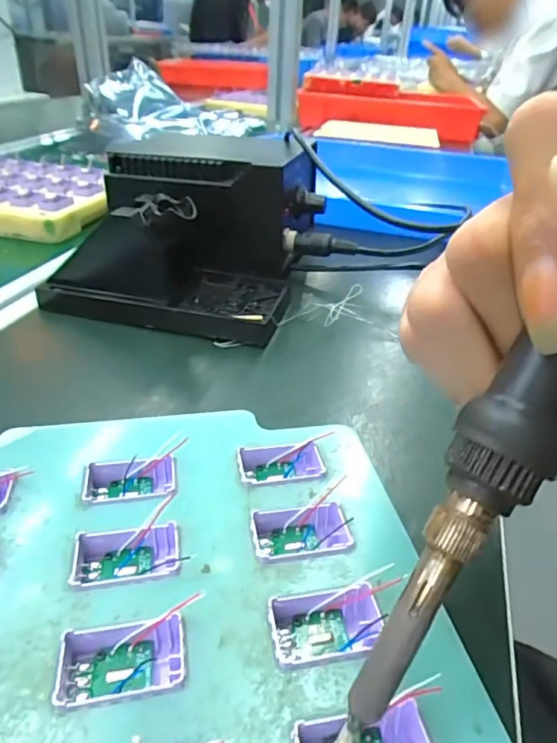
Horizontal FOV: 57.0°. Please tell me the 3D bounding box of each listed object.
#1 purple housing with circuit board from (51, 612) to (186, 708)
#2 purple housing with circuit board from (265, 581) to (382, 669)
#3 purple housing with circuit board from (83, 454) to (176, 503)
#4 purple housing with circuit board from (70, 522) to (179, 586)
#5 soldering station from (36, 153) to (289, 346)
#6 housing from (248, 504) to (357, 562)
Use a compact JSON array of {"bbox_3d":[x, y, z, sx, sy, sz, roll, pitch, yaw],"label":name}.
[{"bbox_3d":[-0.041,0.077,0.136,0.031,0.012,0.021,-4,33,-12],"label":"purple housing with circuit board"},{"bbox_3d":[0.014,0.073,0.145,0.031,0.010,0.020,-3,32,-10],"label":"purple housing with circuit board"},{"bbox_3d":[-0.054,0.041,0.189,0.032,0.012,0.020,-6,35,-16],"label":"purple housing with circuit board"},{"bbox_3d":[-0.048,0.059,0.162,0.031,0.012,0.022,-5,33,-12],"label":"purple housing with circuit board"},{"bbox_3d":[-0.073,-0.090,0.350,0.151,0.088,0.107,8,34,5],"label":"soldering station"},{"bbox_3d":[0.007,0.055,0.173,0.032,0.011,0.023,-3,32,-10],"label":"housing"}]

